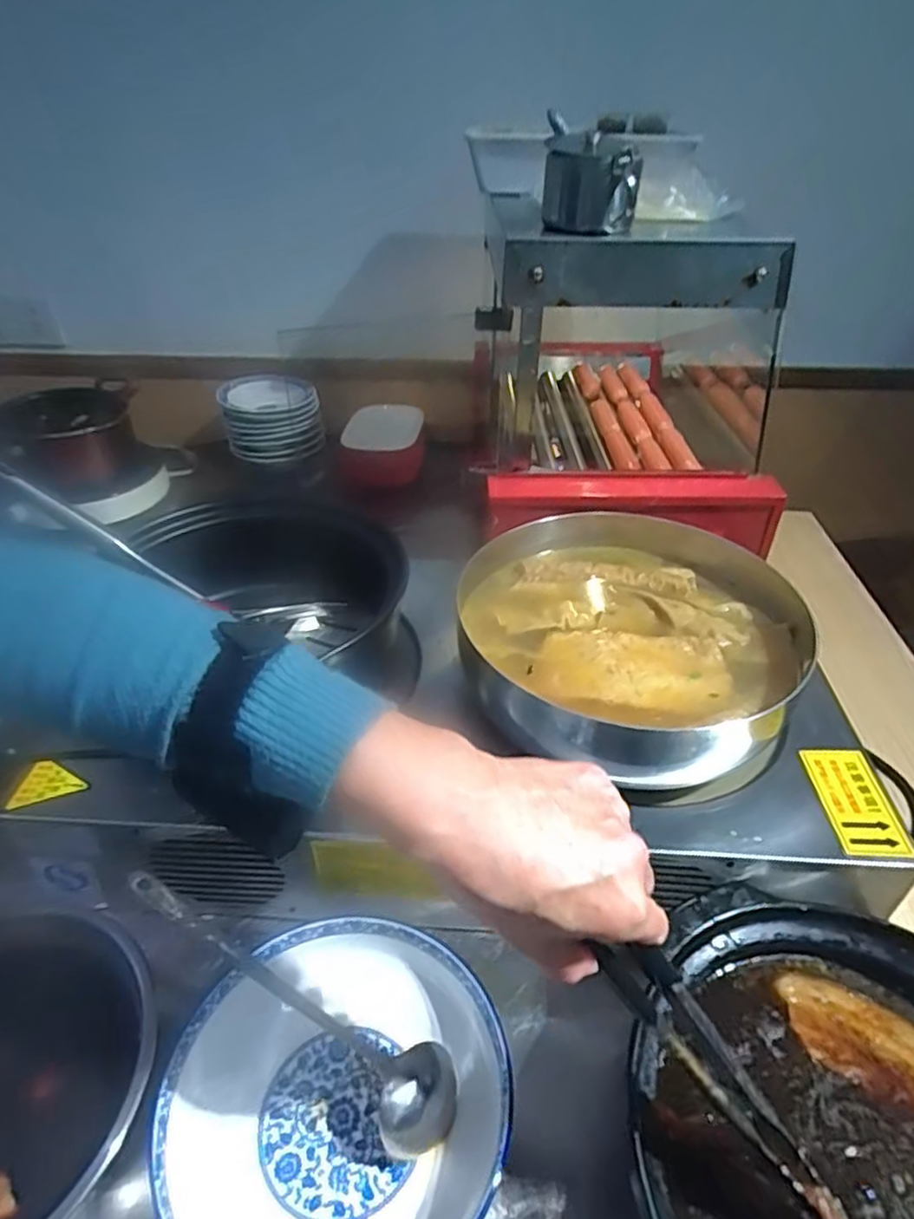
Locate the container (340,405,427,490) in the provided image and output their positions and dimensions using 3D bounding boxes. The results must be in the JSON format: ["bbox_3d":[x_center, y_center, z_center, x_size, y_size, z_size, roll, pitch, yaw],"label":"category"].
[{"bbox_3d":[-0.136,-0.294,1.253,0.159,0.124,0.112,-5,38,-6],"label":"container"}]

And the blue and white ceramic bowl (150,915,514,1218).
[{"bbox_3d":[-0.077,0.331,0.461,0.213,0.066,0.211,0,38,0],"label":"blue and white ceramic bowl"}]

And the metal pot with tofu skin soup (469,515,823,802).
[{"bbox_3d":[0.175,0.013,0.638,0.343,0.076,0.300,-24,43,-27],"label":"metal pot with tofu skin soup"}]

